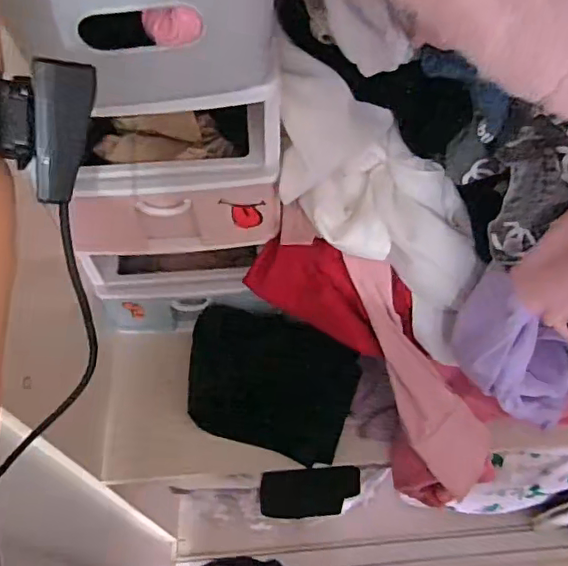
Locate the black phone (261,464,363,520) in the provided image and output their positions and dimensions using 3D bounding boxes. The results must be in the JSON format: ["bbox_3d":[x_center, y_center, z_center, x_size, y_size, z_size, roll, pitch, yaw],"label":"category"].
[{"bbox_3d":[0.042,0.339,0.905,0.159,0.017,0.089,4,98,-13],"label":"black phone"}]

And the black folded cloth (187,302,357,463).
[{"bbox_3d":[-0.020,0.130,0.747,0.220,0.016,0.167,18,80,2],"label":"black folded cloth"}]

